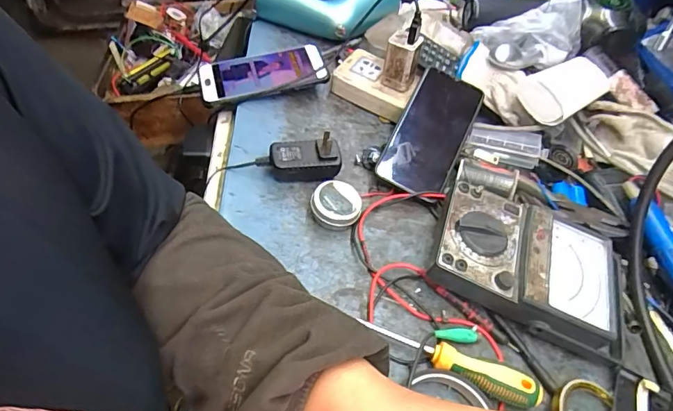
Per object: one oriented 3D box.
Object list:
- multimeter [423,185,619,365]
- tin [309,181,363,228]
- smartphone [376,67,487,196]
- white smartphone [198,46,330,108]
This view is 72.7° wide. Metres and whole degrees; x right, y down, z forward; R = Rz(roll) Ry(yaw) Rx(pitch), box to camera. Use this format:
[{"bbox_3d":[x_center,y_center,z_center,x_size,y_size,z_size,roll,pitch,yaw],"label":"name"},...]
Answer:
[{"bbox_3d":[0.185,0.058,0.434,0.189,0.053,0.121,21,50,3],"label":"multimeter"},{"bbox_3d":[0.000,-0.002,0.461,0.049,0.022,0.047,6,52,-8],"label":"tin"},{"bbox_3d":[0.109,-0.086,0.521,0.076,0.014,0.165,24,68,14],"label":"smartphone"},{"bbox_3d":[-0.093,-0.163,0.571,0.152,0.017,0.070,-14,57,-7],"label":"white smartphone"}]

